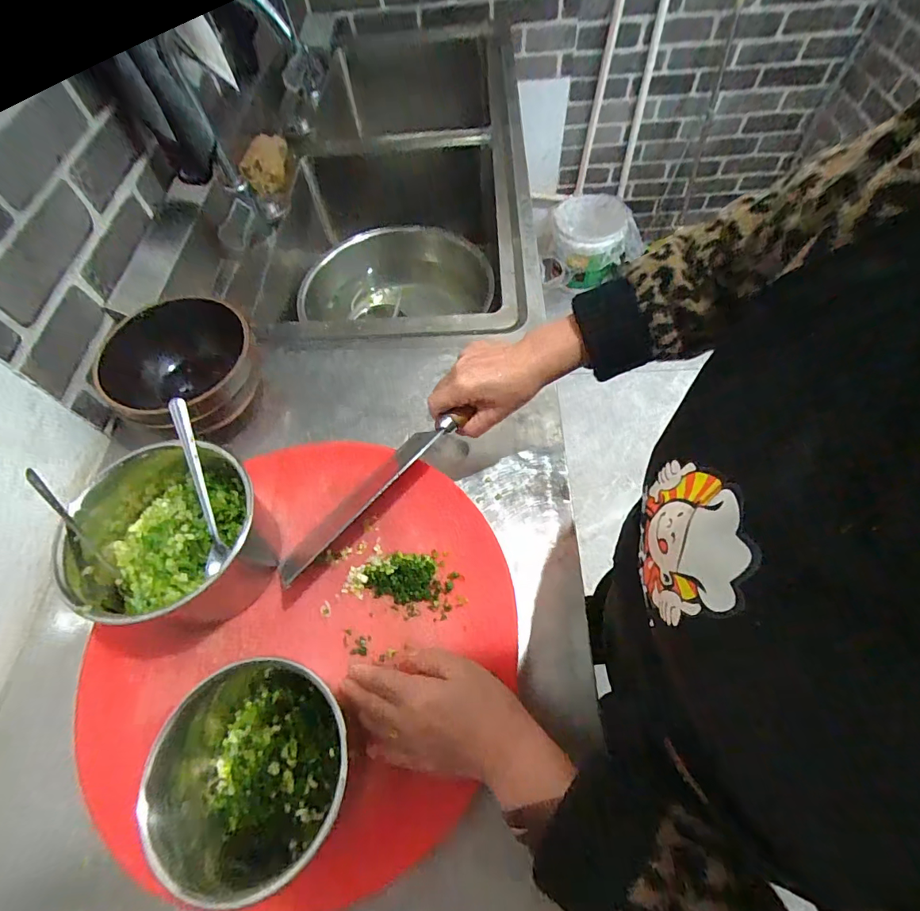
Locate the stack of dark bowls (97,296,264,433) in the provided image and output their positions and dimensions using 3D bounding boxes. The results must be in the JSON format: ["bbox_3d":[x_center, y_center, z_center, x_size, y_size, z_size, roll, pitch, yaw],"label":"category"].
[{"bbox_3d":[-0.357,-0.108,0.584,0.149,0.082,0.180,-21,60,-9],"label":"stack of dark bowls"}]

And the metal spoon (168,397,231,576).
[{"bbox_3d":[-0.241,0.026,0.415,0.016,0.020,0.165,-18,82,-7],"label":"metal spoon"}]

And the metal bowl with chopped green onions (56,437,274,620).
[{"bbox_3d":[-0.269,0.073,0.434,0.159,0.096,0.183,-39,64,-18],"label":"metal bowl with chopped green onions"}]

